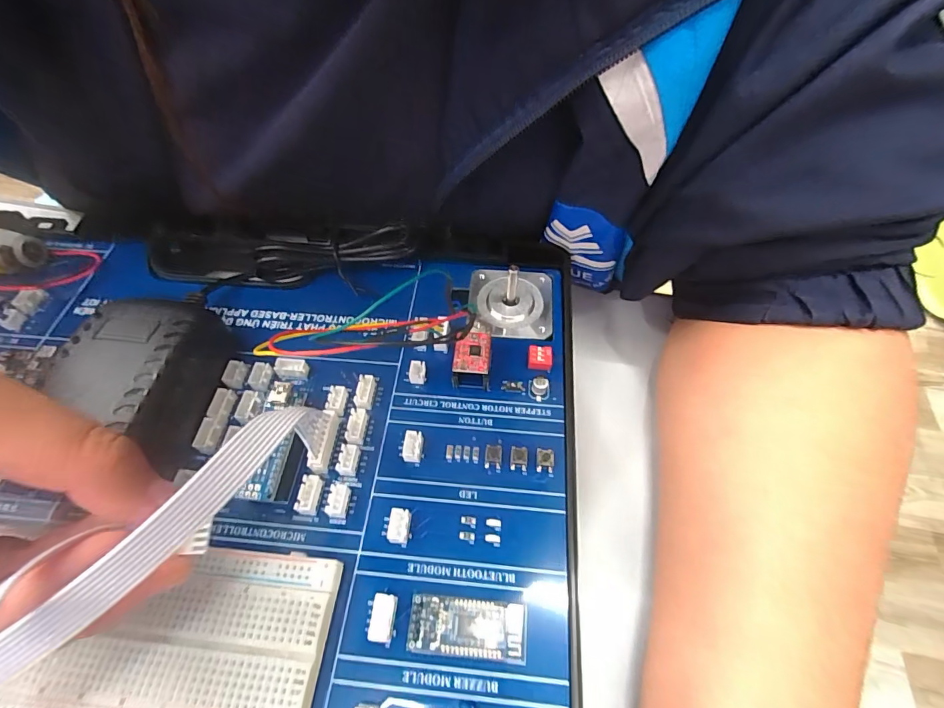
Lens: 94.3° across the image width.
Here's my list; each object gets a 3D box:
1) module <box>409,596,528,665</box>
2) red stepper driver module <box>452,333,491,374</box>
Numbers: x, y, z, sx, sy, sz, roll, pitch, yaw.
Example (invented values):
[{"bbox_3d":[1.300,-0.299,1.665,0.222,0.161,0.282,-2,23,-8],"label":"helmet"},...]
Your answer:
[{"bbox_3d":[-0.002,0.090,0.145,0.038,0.004,0.016,4,57,4],"label":"module"},{"bbox_3d":[0.000,0.002,0.194,0.015,0.014,0.019,5,57,4],"label":"red stepper driver module"}]

